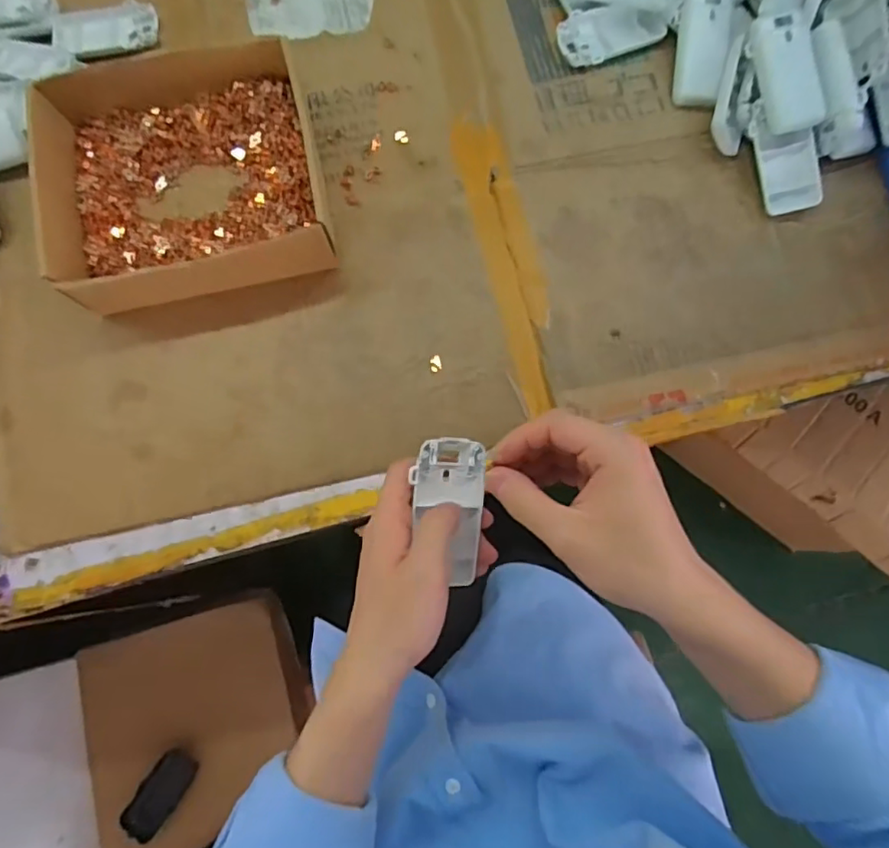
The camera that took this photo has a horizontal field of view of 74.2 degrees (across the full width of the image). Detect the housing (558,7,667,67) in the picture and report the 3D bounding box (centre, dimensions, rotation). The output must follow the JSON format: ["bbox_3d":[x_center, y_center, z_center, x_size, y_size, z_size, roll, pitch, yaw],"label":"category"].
[{"bbox_3d":[0.150,-0.356,0.534,0.089,0.021,0.051,-15,78,-3],"label":"housing"}]

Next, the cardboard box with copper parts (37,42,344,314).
[{"bbox_3d":[-0.214,-0.198,0.487,0.205,0.062,0.201,-12,78,-3],"label":"cardboard box with copper parts"}]

